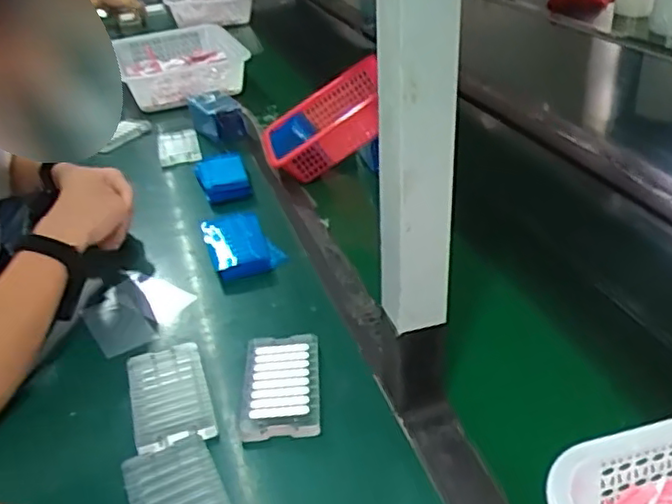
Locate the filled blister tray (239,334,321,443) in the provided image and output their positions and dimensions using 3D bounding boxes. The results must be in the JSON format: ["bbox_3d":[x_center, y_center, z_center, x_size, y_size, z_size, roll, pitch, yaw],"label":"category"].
[{"bbox_3d":[-0.050,0.121,0.601,0.069,0.015,0.118,-4,31,0],"label":"filled blister tray"}]

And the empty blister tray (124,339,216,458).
[{"bbox_3d":[-0.152,0.131,0.601,0.066,0.013,0.125,-13,32,-15],"label":"empty blister tray"}]

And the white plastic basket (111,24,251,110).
[{"bbox_3d":[-0.324,-0.384,1.366,0.249,0.085,0.344,-12,32,-15],"label":"white plastic basket"}]

